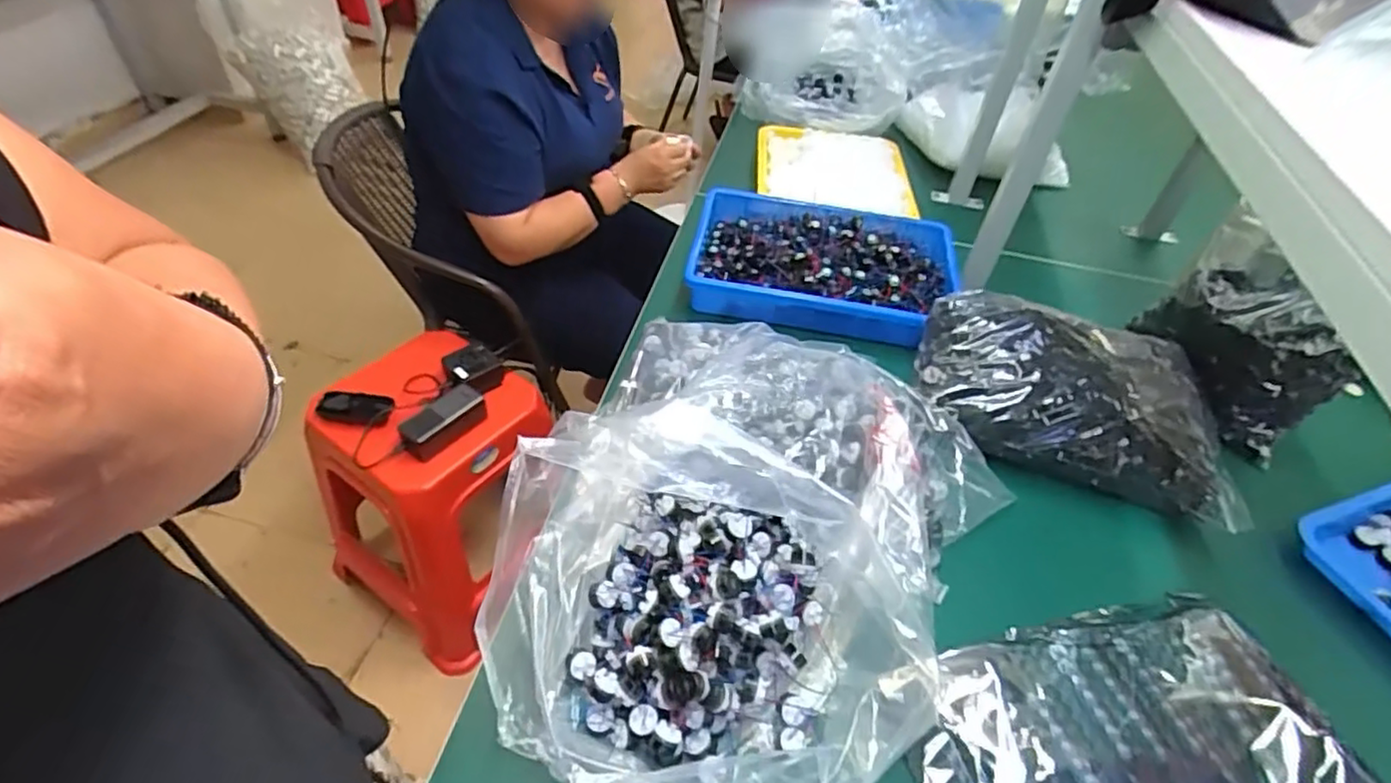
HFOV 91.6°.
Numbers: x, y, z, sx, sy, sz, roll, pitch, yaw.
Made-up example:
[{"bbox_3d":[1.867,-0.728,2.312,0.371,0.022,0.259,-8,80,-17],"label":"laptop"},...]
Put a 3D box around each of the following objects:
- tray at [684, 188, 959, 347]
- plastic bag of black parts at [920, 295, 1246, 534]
[{"bbox_3d":[0.179,-0.180,0.955,0.369,0.063,0.266,10,46,3],"label":"tray"},{"bbox_3d":[0.432,-0.001,0.774,0.338,0.089,0.213,16,47,9],"label":"plastic bag of black parts"}]

